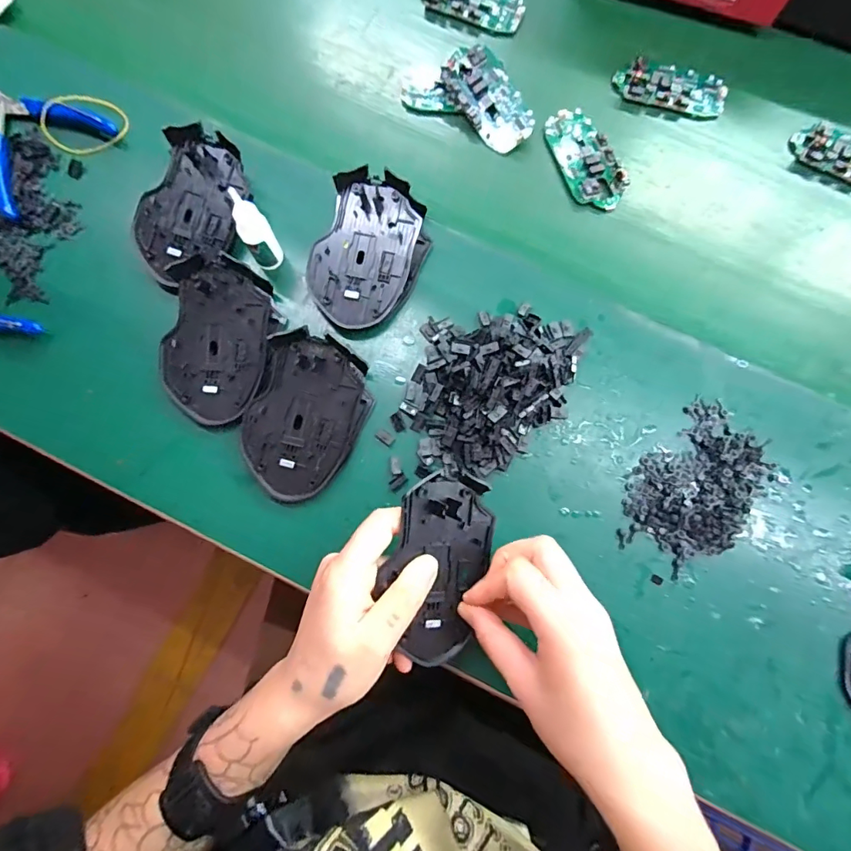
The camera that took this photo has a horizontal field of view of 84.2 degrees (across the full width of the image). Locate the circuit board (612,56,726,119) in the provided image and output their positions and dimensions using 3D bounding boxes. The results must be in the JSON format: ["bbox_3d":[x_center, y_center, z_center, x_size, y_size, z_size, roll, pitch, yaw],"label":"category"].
[{"bbox_3d":[0.220,-0.303,0.423,0.097,0.013,0.043,11,77,1],"label":"circuit board"}]

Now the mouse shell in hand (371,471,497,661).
[{"bbox_3d":[0.004,0.090,0.301,0.068,0.022,0.111,20,82,-22],"label":"mouse shell in hand"}]

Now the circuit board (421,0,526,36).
[{"bbox_3d":[0.043,-0.392,0.438,0.097,0.018,0.041,16,77,3],"label":"circuit board"}]

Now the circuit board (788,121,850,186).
[{"bbox_3d":[0.371,-0.232,0.413,0.098,0.015,0.045,23,77,4],"label":"circuit board"}]

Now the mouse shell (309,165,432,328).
[{"bbox_3d":[-0.044,-0.130,0.358,0.076,0.036,0.111,21,77,4],"label":"mouse shell"}]

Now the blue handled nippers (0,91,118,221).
[{"bbox_3d":[-0.328,-0.238,0.382,0.108,0.015,0.109,43,79,8],"label":"blue handled nippers"}]

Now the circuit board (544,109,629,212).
[{"bbox_3d":[0.137,-0.230,0.401,0.046,0.012,0.097,-20,78,-6],"label":"circuit board"}]

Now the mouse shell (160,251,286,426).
[{"bbox_3d":[-0.152,-0.061,0.347,0.074,0.018,0.114,9,93,-4],"label":"mouse shell"}]

